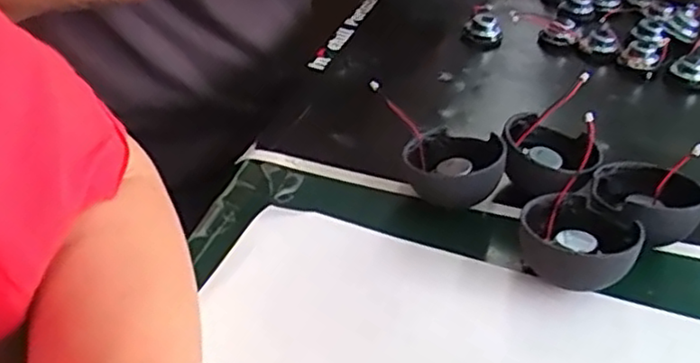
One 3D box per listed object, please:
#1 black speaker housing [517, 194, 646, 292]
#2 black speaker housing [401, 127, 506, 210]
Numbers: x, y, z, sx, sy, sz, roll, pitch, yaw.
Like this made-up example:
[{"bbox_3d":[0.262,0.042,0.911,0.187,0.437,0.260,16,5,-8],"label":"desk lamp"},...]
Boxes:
[{"bbox_3d":[0.123,0.035,0.374,0.060,0.041,0.054,17,39,20],"label":"black speaker housing"},{"bbox_3d":[0.061,-0.007,0.424,0.057,0.043,0.057,4,36,3],"label":"black speaker housing"}]

